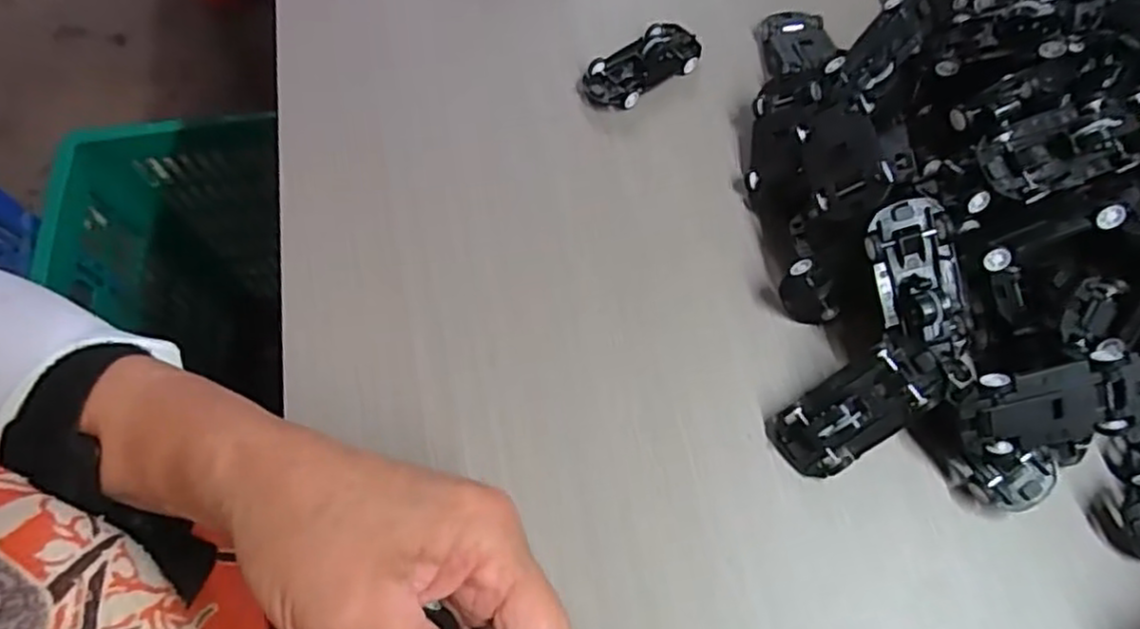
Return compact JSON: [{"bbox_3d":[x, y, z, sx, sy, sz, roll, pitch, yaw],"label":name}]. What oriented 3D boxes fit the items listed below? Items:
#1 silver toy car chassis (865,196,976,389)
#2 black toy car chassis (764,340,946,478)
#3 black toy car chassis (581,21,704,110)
[{"bbox_3d":[0.136,-0.006,0.265,0.031,0.016,0.076,-25,98,-10],"label":"silver toy car chassis"},{"bbox_3d":[0.109,0.036,0.261,0.065,0.014,0.029,-35,66,9],"label":"black toy car chassis"},{"bbox_3d":[0.036,-0.125,0.351,0.063,0.016,0.028,-33,67,-13],"label":"black toy car chassis"}]

